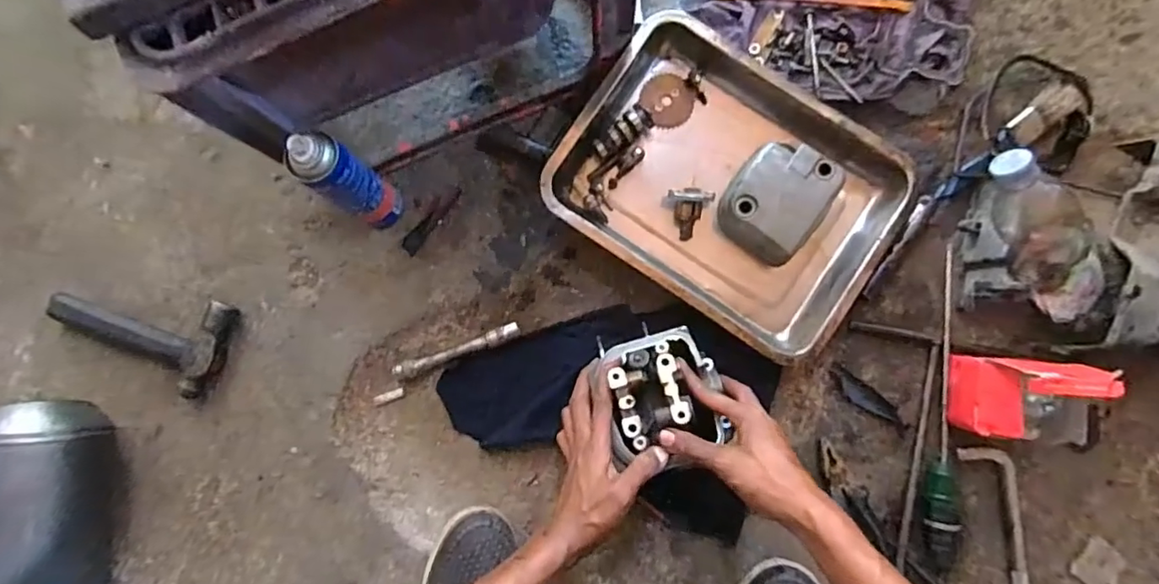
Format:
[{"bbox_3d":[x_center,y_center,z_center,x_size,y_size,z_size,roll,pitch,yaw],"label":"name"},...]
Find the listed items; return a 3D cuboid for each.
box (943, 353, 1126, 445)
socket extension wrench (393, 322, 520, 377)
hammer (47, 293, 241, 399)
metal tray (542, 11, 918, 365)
[{"bbox_3d":[0.435,0.105,0.542,0.073,0.149,0.078,2,87,3],"label":"box"},{"bbox_3d":[-0.140,0.068,0.630,0.147,0.021,0.018,-20,86,1],"label":"socket extension wrench"},{"bbox_3d":[-0.500,0.043,0.620,0.210,0.032,0.107,15,87,3],"label":"hammer"},{"bbox_3d":[0.163,-0.115,0.614,0.351,0.053,0.260,34,89,4],"label":"metal tray"}]

